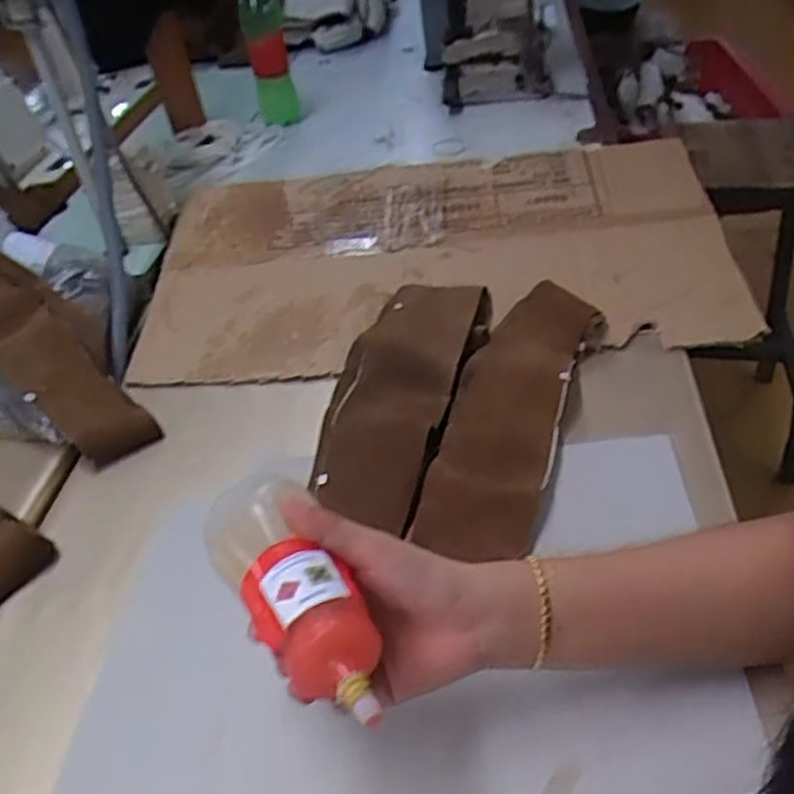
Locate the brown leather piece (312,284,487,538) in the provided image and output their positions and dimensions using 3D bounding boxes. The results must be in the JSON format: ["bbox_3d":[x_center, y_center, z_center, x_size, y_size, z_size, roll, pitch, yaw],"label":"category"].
[{"bbox_3d":[0.003,-0.018,0.640,0.093,0.023,0.276,5,42,15],"label":"brown leather piece"}]

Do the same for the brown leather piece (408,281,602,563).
[{"bbox_3d":[0.093,0.004,0.613,0.087,0.021,0.297,11,43,20],"label":"brown leather piece"}]

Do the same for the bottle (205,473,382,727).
[{"bbox_3d":[-0.053,0.096,0.376,0.049,0.044,0.149,-28,38,-22],"label":"bottle"}]

